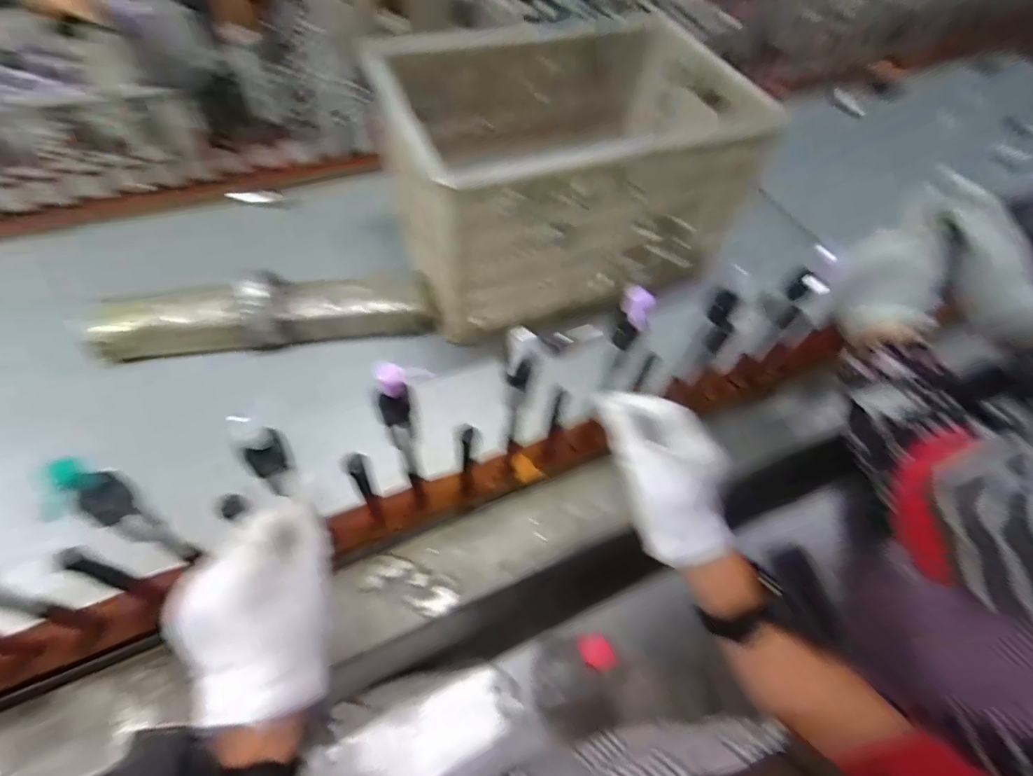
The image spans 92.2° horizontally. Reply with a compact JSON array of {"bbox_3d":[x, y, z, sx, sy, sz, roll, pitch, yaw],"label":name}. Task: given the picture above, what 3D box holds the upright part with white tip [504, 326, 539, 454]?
[{"bbox_3d":[0.001,0.014,0.445,0.023,0.192,0.028,5,62,1],"label":"upright part with white tip"}]

